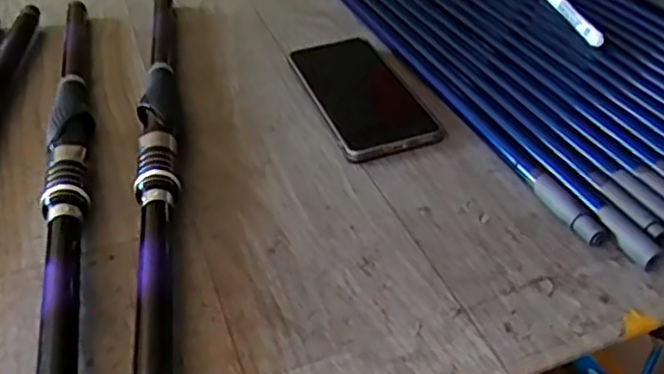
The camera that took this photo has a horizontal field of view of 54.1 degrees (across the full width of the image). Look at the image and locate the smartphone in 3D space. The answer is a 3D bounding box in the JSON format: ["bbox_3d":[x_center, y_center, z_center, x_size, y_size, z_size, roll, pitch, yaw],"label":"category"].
[{"bbox_3d":[0.023,-0.080,0.534,0.080,0.007,0.166,-15,40,-12],"label":"smartphone"}]

